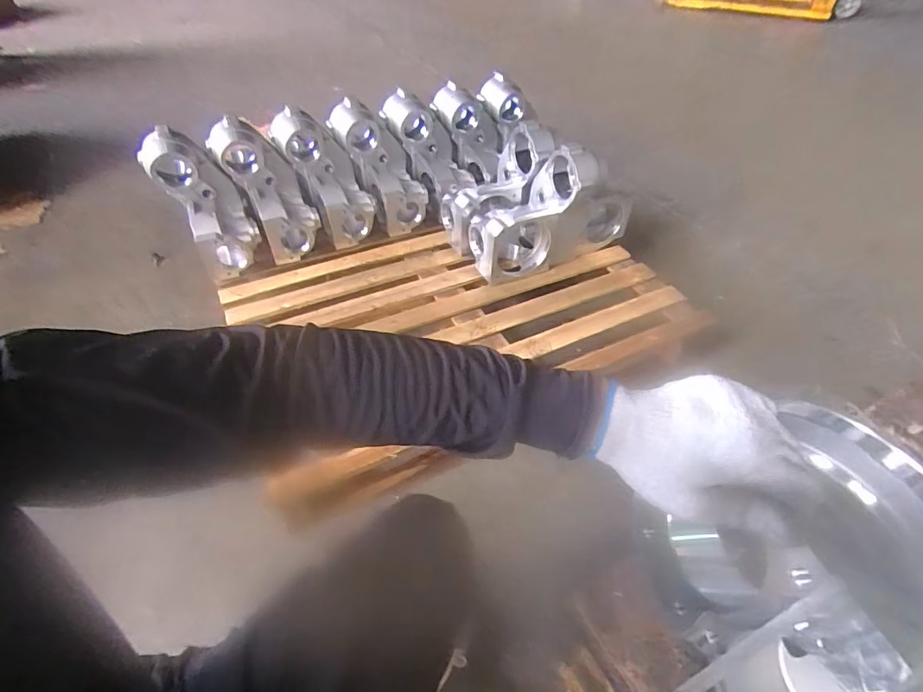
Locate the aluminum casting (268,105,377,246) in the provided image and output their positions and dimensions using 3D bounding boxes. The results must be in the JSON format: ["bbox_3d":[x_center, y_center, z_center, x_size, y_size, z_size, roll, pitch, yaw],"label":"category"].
[{"bbox_3d":[-0.388,-0.478,1.411,0.165,0.169,0.365,-33,99,-27],"label":"aluminum casting"}]

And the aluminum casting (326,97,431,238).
[{"bbox_3d":[-0.226,-0.531,1.438,0.168,0.384,0.121,-34,11,-27],"label":"aluminum casting"}]

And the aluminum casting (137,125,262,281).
[{"bbox_3d":[-0.666,-0.375,1.269,0.175,0.378,0.124,-32,16,-27],"label":"aluminum casting"}]

